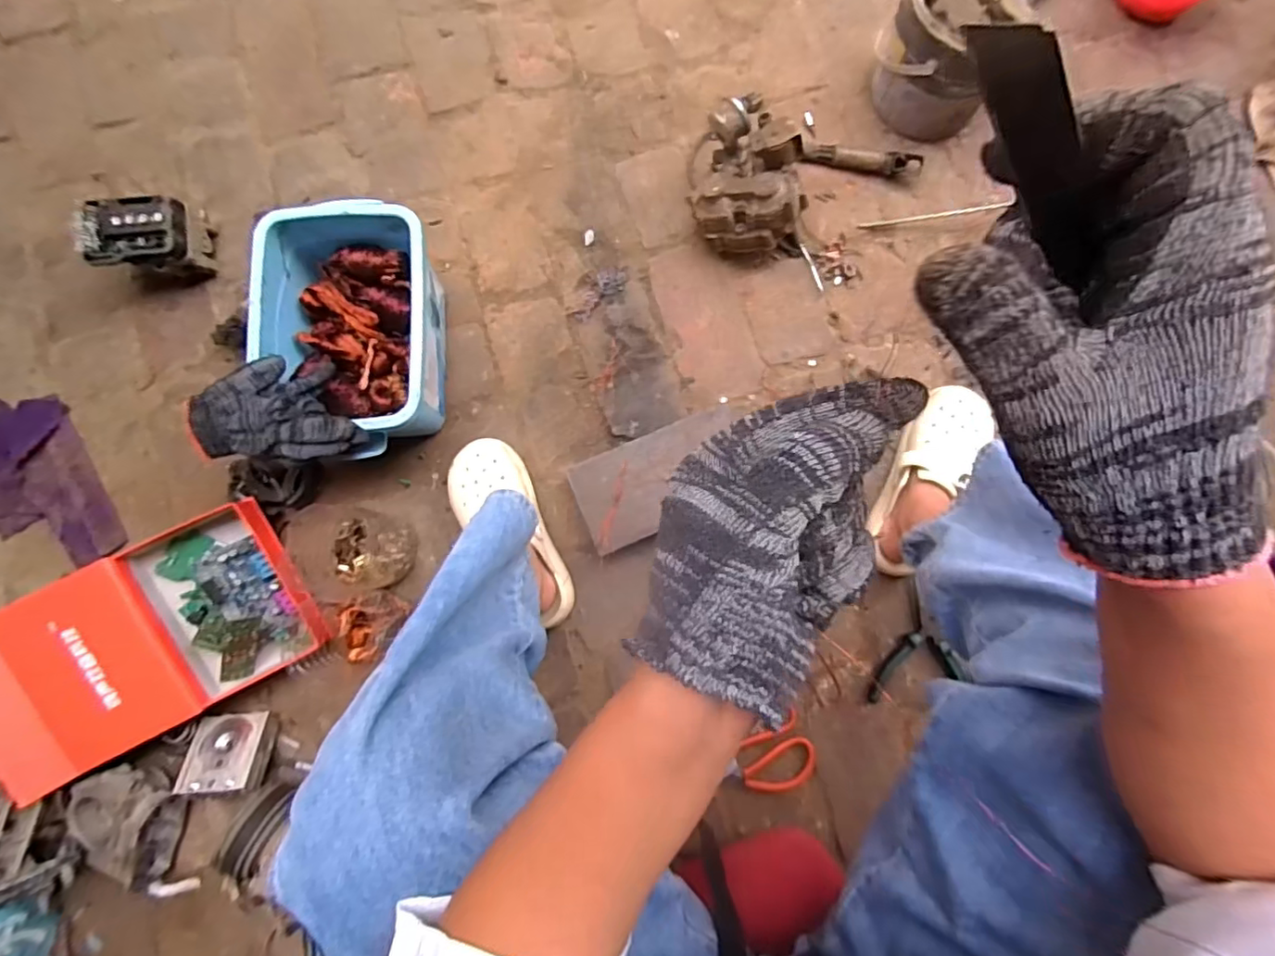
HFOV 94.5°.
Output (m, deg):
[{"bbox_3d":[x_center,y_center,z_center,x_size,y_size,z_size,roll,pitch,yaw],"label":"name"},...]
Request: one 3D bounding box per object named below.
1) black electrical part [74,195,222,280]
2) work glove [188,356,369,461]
[{"bbox_3d":[-0.650,-0.318,0.781,0.135,0.070,0.099,1,107,-11],"label":"black electrical part"},{"bbox_3d":[-0.398,-0.080,0.669,0.187,0.071,0.119,1,84,1],"label":"work glove"}]

